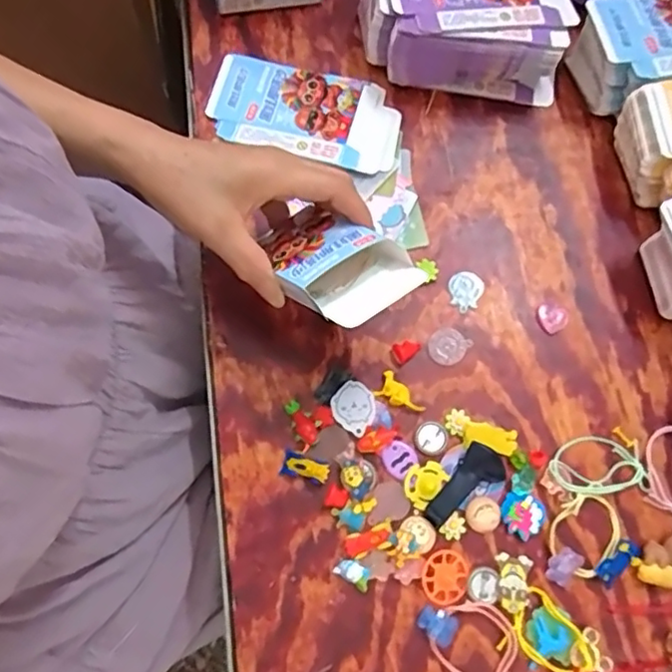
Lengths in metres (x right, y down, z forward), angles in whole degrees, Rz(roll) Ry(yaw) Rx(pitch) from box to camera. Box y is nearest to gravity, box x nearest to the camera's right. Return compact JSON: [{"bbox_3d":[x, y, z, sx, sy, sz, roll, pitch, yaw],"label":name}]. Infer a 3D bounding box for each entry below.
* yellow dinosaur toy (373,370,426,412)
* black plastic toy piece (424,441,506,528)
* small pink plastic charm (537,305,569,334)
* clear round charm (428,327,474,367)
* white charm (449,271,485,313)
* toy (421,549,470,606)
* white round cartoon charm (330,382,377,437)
[{"bbox_3d":[0.046,0.043,0.444,0.037,0.006,0.019,34,75,10],"label":"yellow dinosaur toy"},{"bbox_3d":[0.090,0.105,0.421,0.031,0.012,0.063,35,75,10],"label":"black plastic toy piece"},{"bbox_3d":[0.167,-0.014,0.472,0.022,0.004,0.022,-14,73,-5],"label":"small pink plastic charm"},{"bbox_3d":[0.082,0.007,0.458,0.027,0.004,0.030,39,76,11],"label":"clear round charm"},{"bbox_3d":[0.098,-0.035,0.473,0.026,0.005,0.031,24,73,7],"label":"white charm"},{"bbox_3d":[0.072,0.159,0.409,0.033,0.004,0.032,0,72,-1],"label":"toy"},{"bbox_3d":[0.013,0.051,0.442,0.032,0.004,0.030,1,78,-4],"label":"white round cartoon charm"}]

